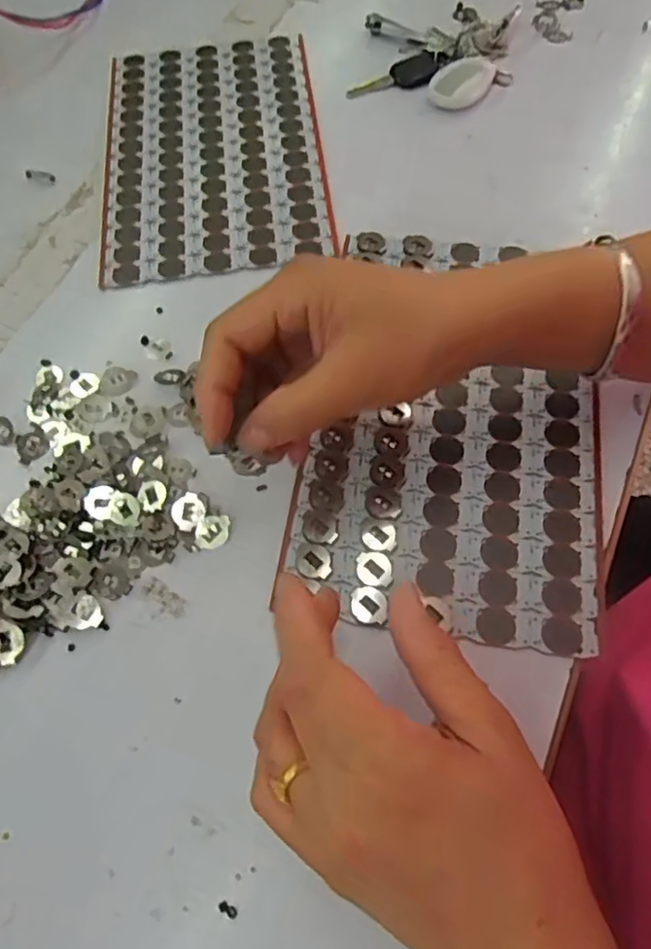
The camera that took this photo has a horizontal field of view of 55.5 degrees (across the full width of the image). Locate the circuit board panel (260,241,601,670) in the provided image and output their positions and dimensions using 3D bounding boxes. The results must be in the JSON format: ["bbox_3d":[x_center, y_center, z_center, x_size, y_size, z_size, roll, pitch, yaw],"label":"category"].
[{"bbox_3d":[0.071,-0.036,0.344,0.151,0.005,0.246,8,64,7],"label":"circuit board panel"}]

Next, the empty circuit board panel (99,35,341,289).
[{"bbox_3d":[-0.084,-0.243,0.456,0.156,0.004,0.248,-7,64,-1],"label":"empty circuit board panel"}]

